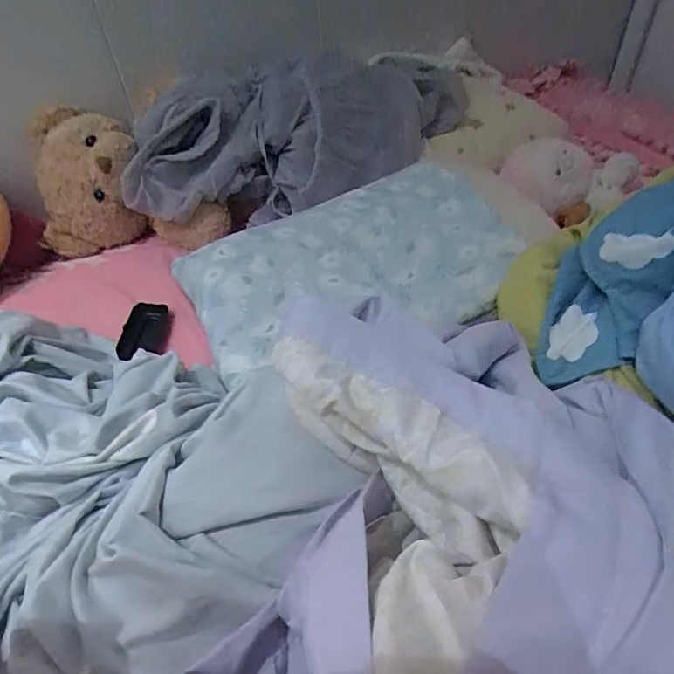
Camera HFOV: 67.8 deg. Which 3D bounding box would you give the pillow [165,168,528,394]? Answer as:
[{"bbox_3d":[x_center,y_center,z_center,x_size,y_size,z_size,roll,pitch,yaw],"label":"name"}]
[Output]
[{"bbox_3d":[0.021,-0.106,0.663,0.425,0.064,0.300,-21,48,-15],"label":"pillow"}]

